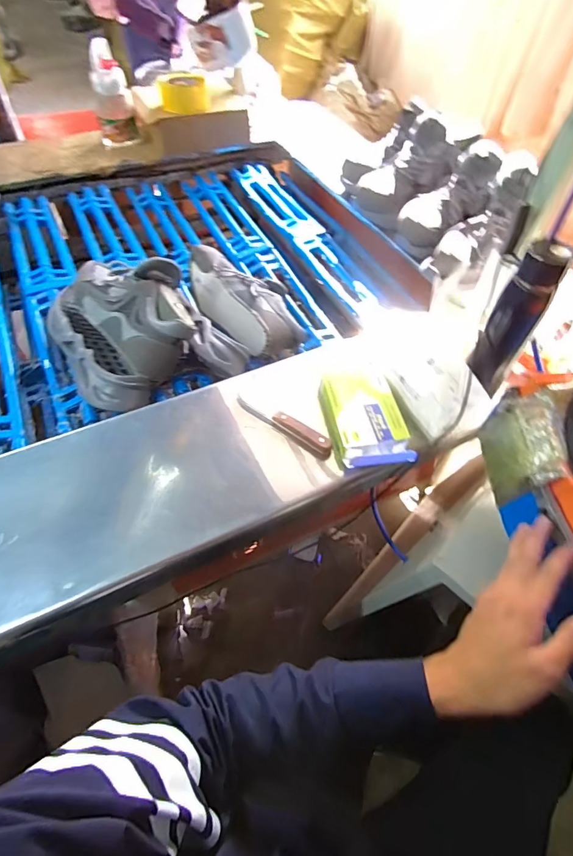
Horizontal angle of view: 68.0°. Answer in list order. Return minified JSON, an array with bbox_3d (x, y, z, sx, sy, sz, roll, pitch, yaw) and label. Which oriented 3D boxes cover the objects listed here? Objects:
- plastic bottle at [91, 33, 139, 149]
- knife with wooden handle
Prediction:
[{"bbox_3d":[-0.418,-0.792,1.021,0.088,0.195,0.082,-15,57,-12],"label":"plastic bottle"},{"bbox_3d":[-0.005,-0.007,0.594,0.154,0.021,0.029,32,60,19],"label":"knife with wooden handle"}]

